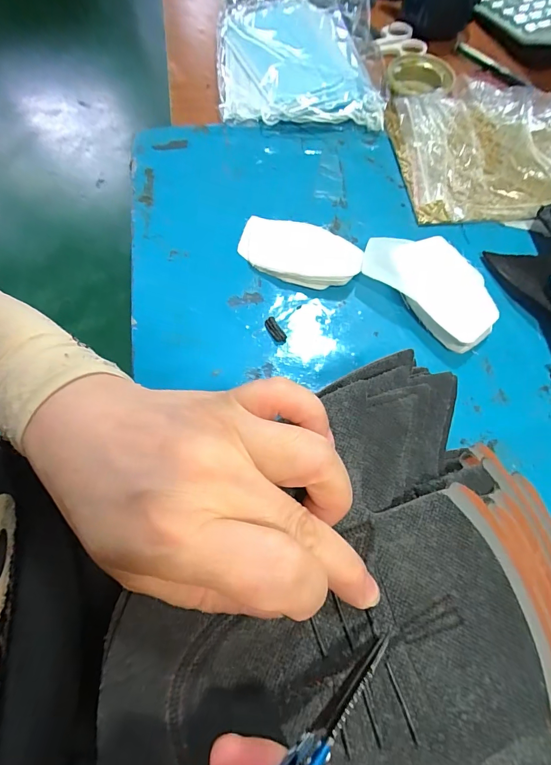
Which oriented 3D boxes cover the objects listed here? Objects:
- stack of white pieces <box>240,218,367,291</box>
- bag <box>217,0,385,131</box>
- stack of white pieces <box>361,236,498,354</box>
[{"bbox_3d":[0.019,-0.109,0.312,0.102,0.015,0.056,16,70,5],"label":"stack of white pieces"},{"bbox_3d":[0.029,-0.404,0.410,0.180,0.032,0.309,1,69,-1],"label":"bag"},{"bbox_3d":[0.122,-0.078,0.298,0.114,0.028,0.058,42,74,14],"label":"stack of white pieces"}]

